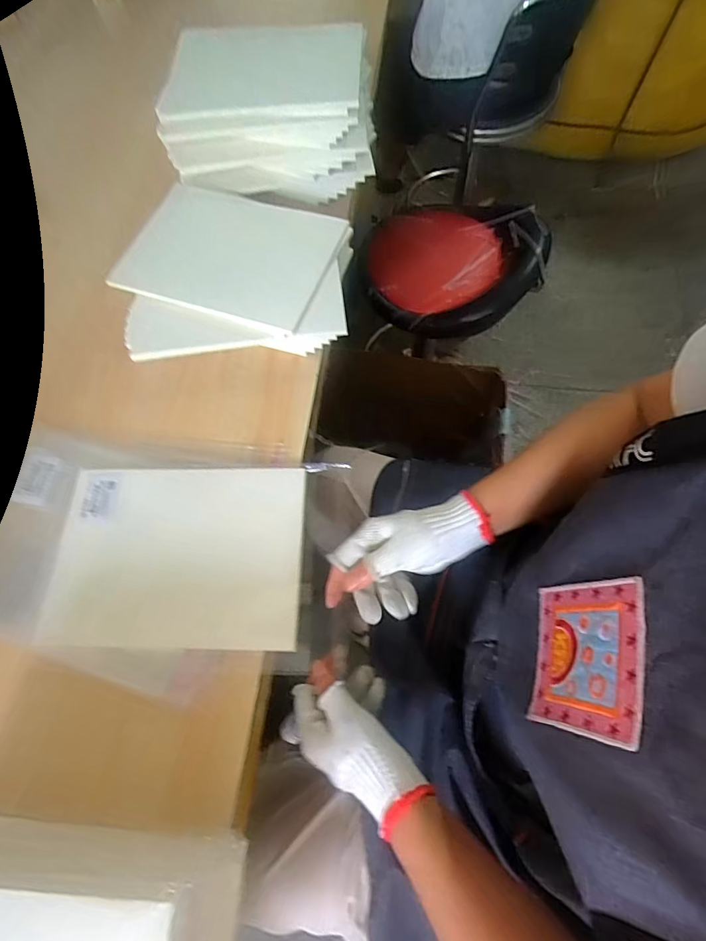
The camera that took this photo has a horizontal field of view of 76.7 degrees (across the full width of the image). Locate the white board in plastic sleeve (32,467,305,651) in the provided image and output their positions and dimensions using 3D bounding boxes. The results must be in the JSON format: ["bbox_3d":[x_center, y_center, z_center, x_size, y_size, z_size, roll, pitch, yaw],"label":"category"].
[{"bbox_3d":[-0.183,0.084,0.467,0.252,0.014,0.184,0,67,3],"label":"white board in plastic sleeve"}]

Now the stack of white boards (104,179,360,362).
[{"bbox_3d":[-0.149,-0.257,0.579,0.295,0.078,0.241,-6,67,1],"label":"stack of white boards"}]

